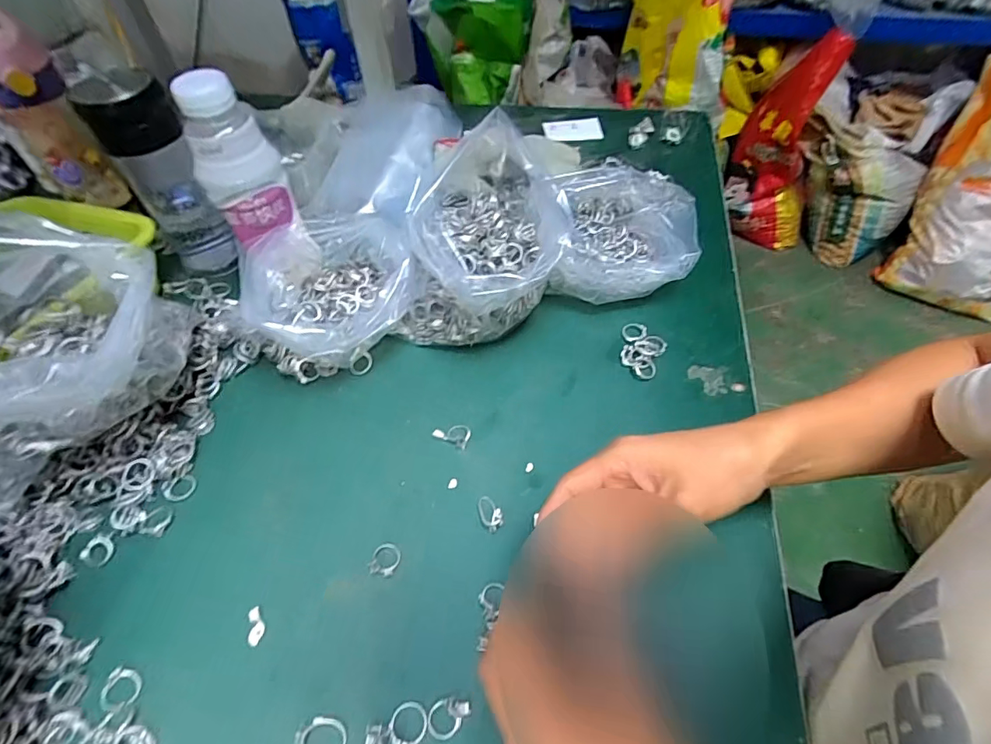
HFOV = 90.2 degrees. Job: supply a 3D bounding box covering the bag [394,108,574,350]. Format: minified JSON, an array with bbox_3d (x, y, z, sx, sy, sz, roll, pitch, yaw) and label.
[{"bbox_3d":[-0.019,-0.127,0.450,0.140,0.131,0.179,1,53,2],"label":"bag"}]

